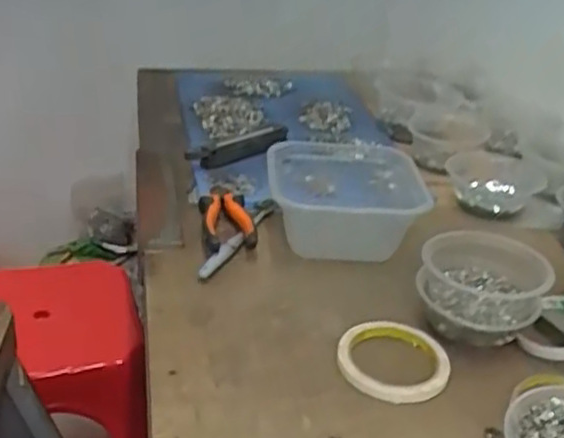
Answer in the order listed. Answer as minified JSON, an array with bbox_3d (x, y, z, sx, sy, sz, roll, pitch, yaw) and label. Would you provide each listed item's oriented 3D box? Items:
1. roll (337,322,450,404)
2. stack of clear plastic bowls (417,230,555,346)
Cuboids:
[{"bbox_3d":[0.099,0.125,0.619,0.096,0.011,0.096,4,28,-2],"label":"roll"},{"bbox_3d":[0.186,0.067,0.651,0.115,0.074,0.091,16,30,20],"label":"stack of clear plastic bowls"}]

